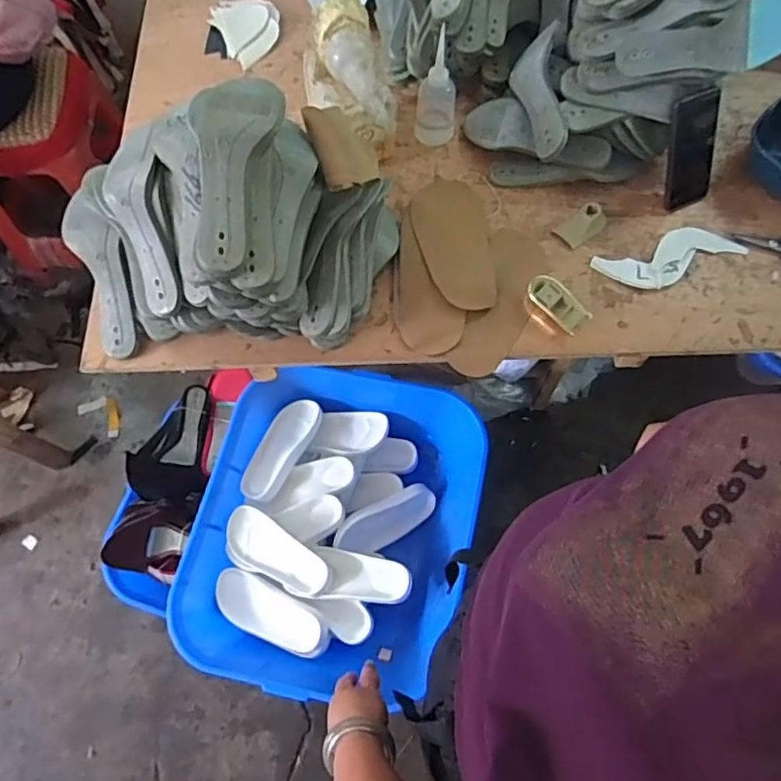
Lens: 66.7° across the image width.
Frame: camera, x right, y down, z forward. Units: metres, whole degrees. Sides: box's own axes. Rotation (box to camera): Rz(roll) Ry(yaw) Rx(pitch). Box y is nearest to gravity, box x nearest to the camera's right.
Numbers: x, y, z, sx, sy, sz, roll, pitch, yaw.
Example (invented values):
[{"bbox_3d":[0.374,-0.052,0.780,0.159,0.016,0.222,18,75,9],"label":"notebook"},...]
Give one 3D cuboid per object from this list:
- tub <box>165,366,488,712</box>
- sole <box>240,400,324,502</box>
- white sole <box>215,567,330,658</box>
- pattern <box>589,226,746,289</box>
[{"bbox_3d":[-0.109,0.258,1.170,0.506,0.156,0.598,14,68,6],"label":"tub"},{"bbox_3d":[-0.225,0.119,1.226,0.083,0.021,0.227,27,70,11],"label":"sole"},{"bbox_3d":[-0.224,0.417,1.113,0.232,0.028,0.093,24,70,10],"label":"white sole"},{"bbox_3d":[0.422,-0.201,0.892,0.221,0.010,0.080,-20,69,-7],"label":"pattern"}]

